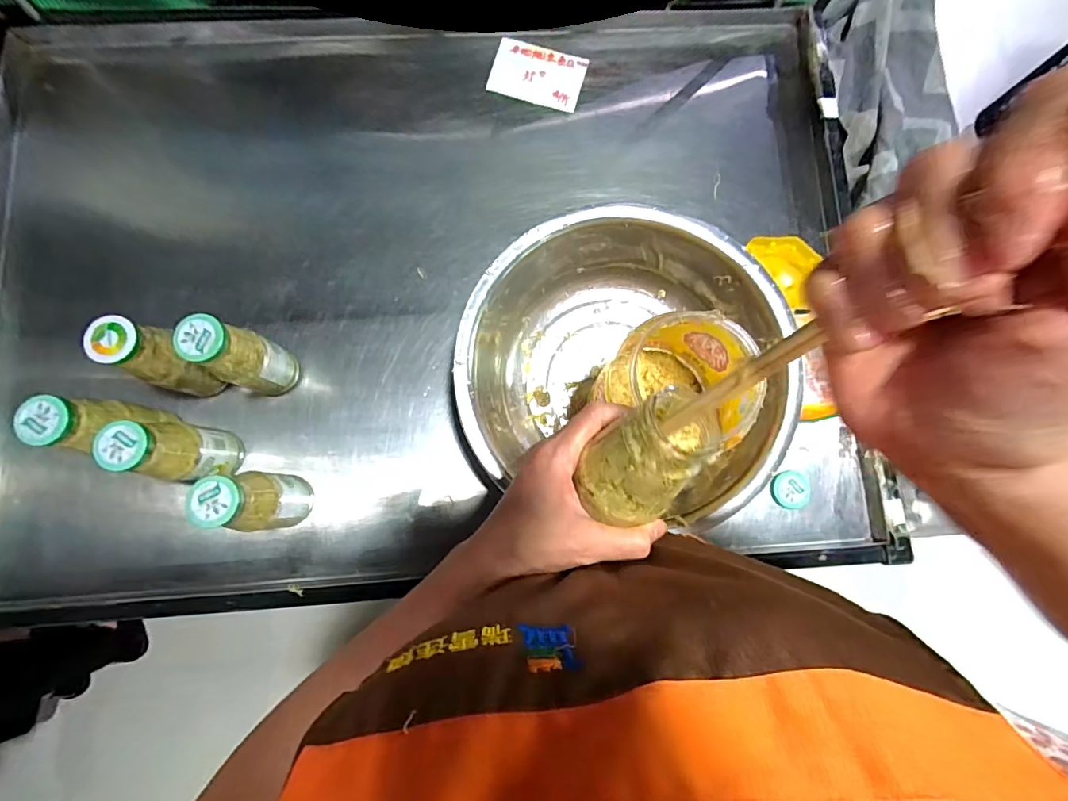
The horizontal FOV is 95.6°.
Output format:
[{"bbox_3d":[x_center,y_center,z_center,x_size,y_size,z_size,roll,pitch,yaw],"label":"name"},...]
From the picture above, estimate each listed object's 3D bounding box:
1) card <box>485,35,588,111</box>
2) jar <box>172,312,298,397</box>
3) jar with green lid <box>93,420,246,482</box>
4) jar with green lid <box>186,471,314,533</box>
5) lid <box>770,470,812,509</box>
[{"bbox_3d":[0.007,-0.470,0.698,0.127,0.006,0.086,14,82,-2],"label":"card"},{"bbox_3d":[-0.332,-0.046,0.563,0.050,0.175,0.061,17,81,0],"label":"jar"},{"bbox_3d":[-0.391,0.059,0.545,0.055,0.177,0.061,3,81,-2],"label":"jar with green lid"},{"bbox_3d":[-0.303,0.115,0.544,0.049,0.173,0.060,-9,82,-4],"label":"jar with green lid"},{"bbox_3d":[0.338,0.118,0.638,0.048,0.018,0.048,0,81,-3],"label":"lid"}]

